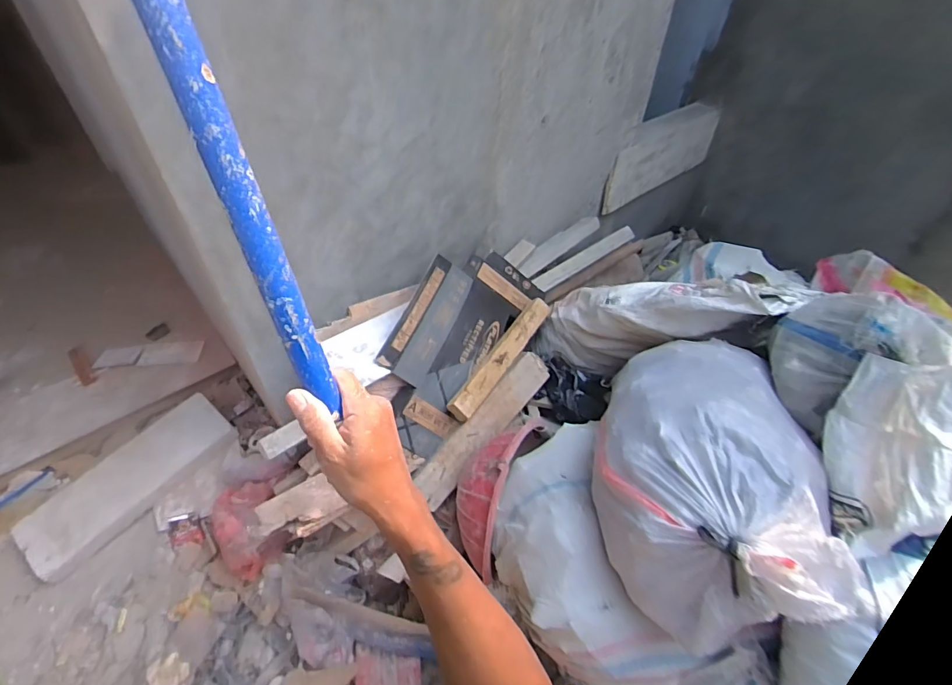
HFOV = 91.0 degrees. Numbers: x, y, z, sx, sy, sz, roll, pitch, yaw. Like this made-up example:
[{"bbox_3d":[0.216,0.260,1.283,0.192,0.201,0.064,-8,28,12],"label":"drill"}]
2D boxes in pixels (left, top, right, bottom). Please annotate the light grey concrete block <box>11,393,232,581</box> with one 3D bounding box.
[{"bbox_3d":[-1.063,0.417,1.448,0.205,0.103,0.602,36,68,29],"label":"light grey concrete block"}]

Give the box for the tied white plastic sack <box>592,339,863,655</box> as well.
[{"bbox_3d":[0.418,0.205,0.857,0.352,0.234,0.565,12,46,10],"label":"tied white plastic sack"}]

